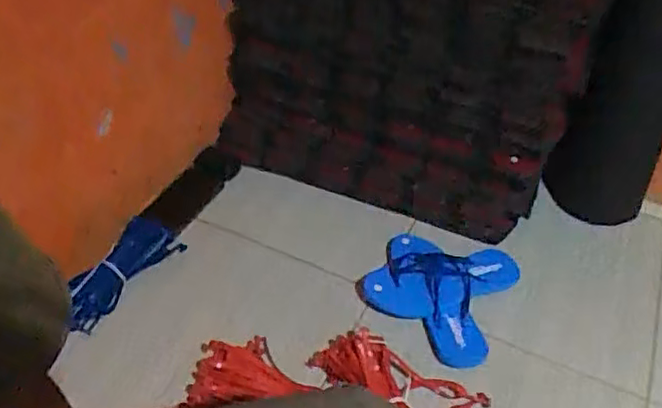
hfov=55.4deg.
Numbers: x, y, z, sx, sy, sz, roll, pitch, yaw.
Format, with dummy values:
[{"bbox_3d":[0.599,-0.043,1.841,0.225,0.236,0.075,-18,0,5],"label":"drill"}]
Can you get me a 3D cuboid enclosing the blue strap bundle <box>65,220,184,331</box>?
[{"bbox_3d":[-0.317,0.100,0.950,0.069,0.072,0.207,23,43,19],"label":"blue strap bundle"}]

